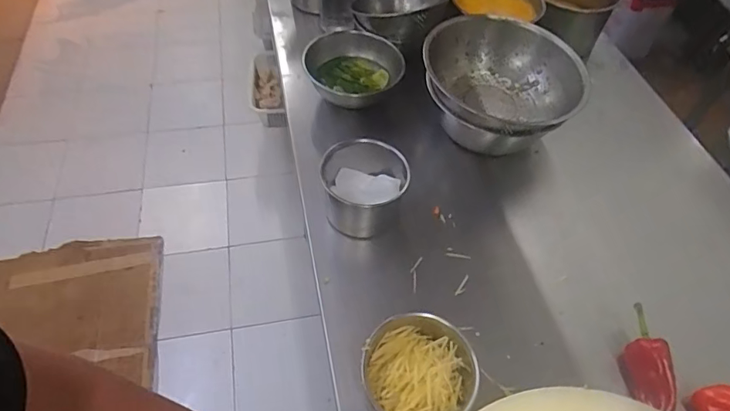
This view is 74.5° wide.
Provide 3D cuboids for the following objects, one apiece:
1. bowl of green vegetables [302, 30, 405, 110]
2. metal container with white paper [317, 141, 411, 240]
[{"bbox_3d":[-0.019,-0.227,0.820,0.164,0.066,0.147,4,53,-1],"label":"bowl of green vegetables"},{"bbox_3d":[0.000,-0.025,0.670,0.110,0.092,0.106,-4,54,-7],"label":"metal container with white paper"}]

